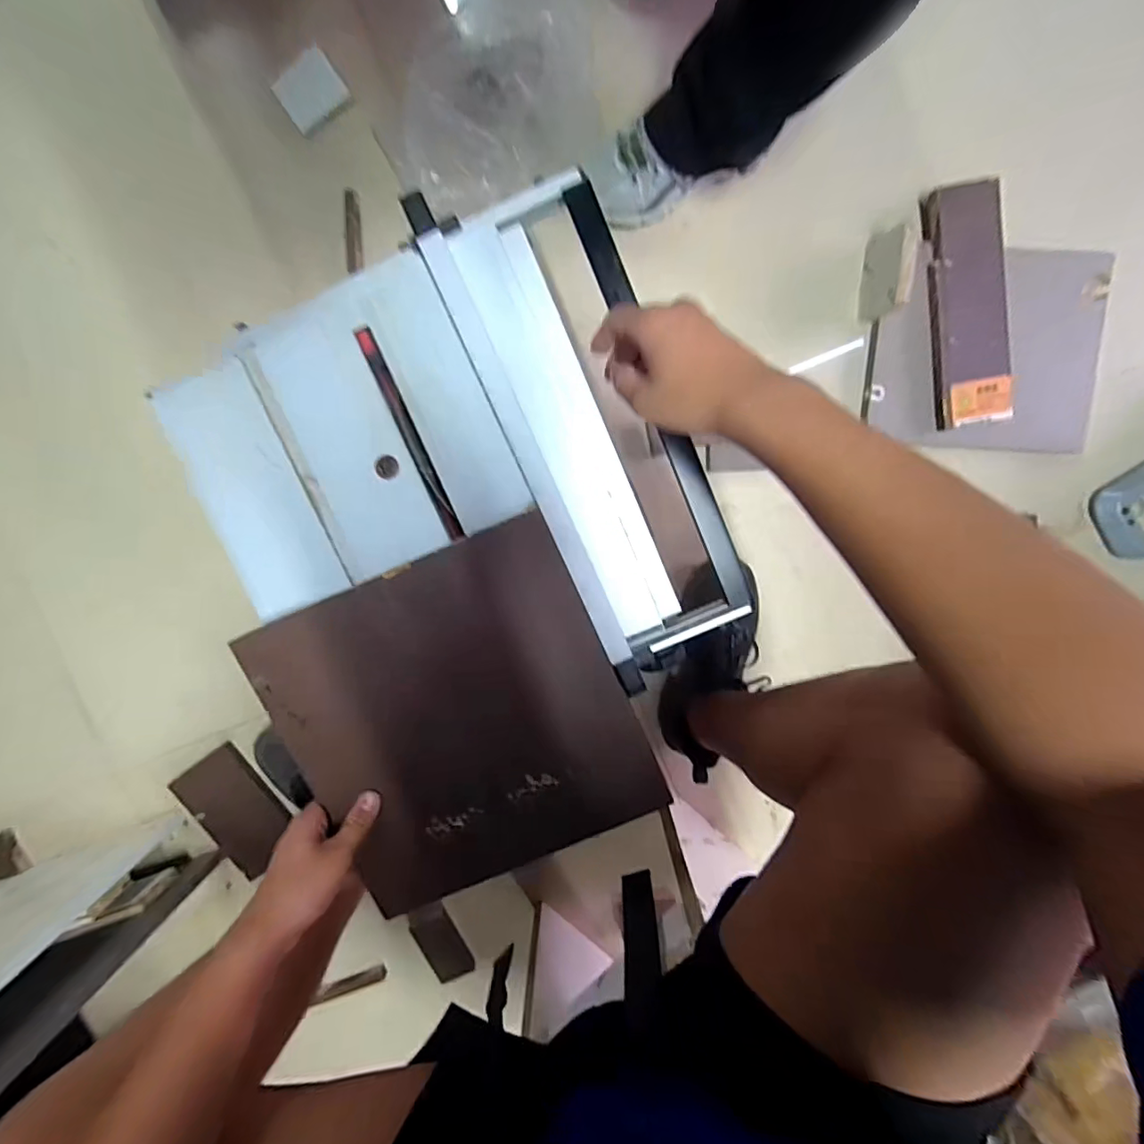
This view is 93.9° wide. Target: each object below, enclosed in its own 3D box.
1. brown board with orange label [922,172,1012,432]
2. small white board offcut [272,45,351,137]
[{"bbox_3d":[0.511,-0.342,0.691,0.098,0.027,0.294,-10,97,2],"label":"brown board with orange label"},{"bbox_3d":[-0.333,-0.614,0.682,0.081,0.006,0.058,-28,127,12],"label":"small white board offcut"}]

